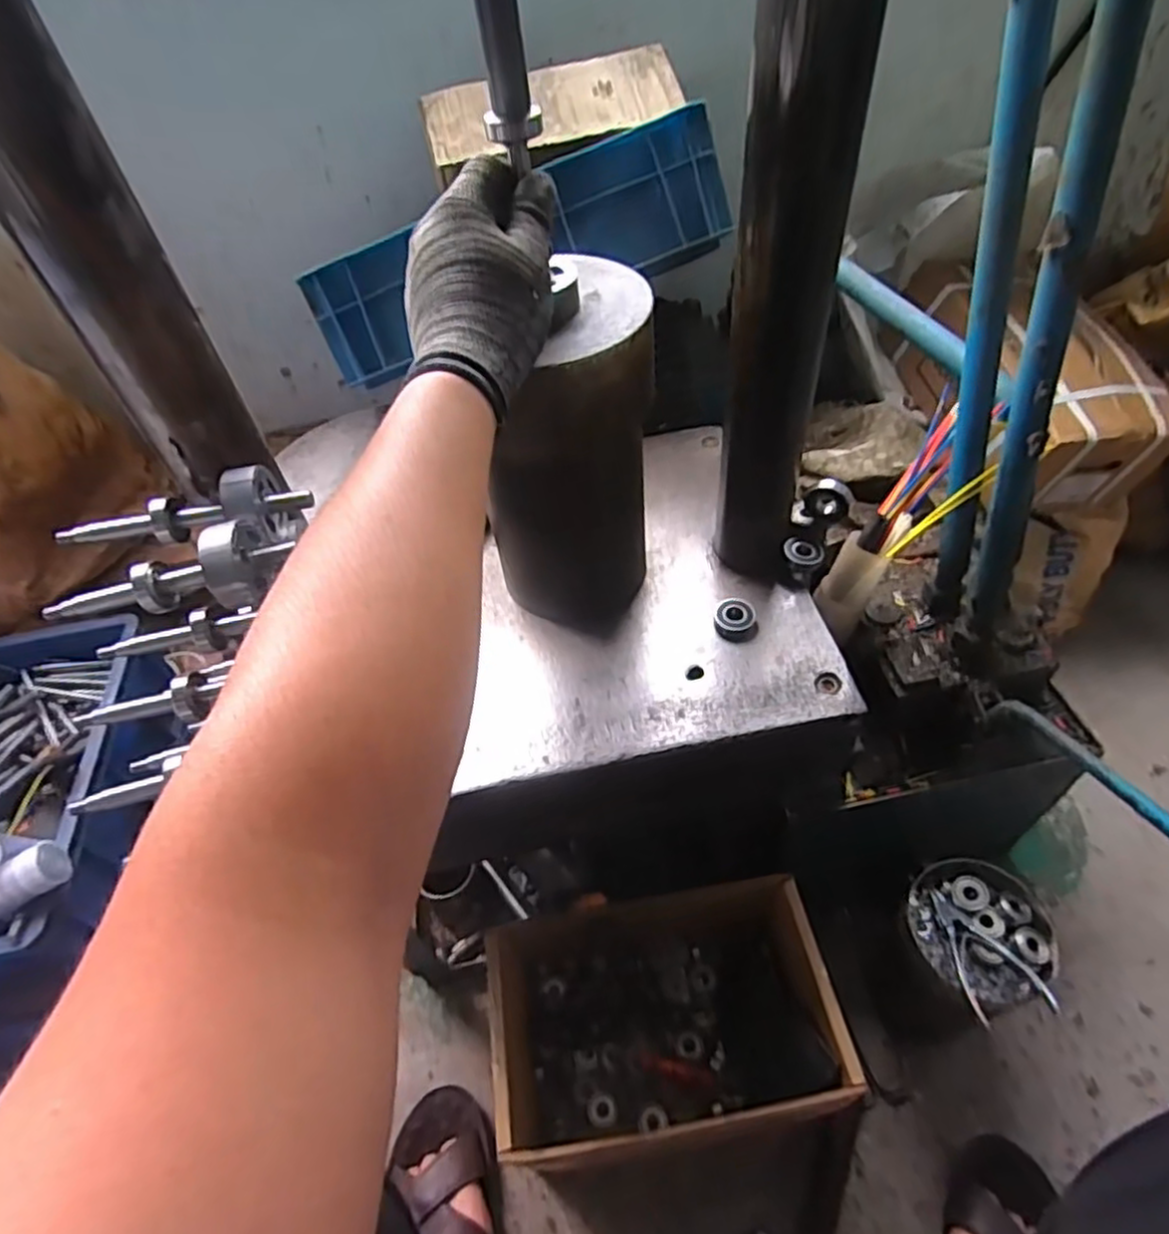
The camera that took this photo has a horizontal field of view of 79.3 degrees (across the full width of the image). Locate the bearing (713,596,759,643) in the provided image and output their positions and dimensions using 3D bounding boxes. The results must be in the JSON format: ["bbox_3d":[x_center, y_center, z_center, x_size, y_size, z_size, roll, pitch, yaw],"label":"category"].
[{"bbox_3d":[0.128,0.000,0.595,0.036,0.017,0.040,7,51,12],"label":"bearing"}]

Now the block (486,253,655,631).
[{"bbox_3d":[-0.002,-0.117,0.546,0.103,0.259,0.126,29,59,27],"label":"block"}]

